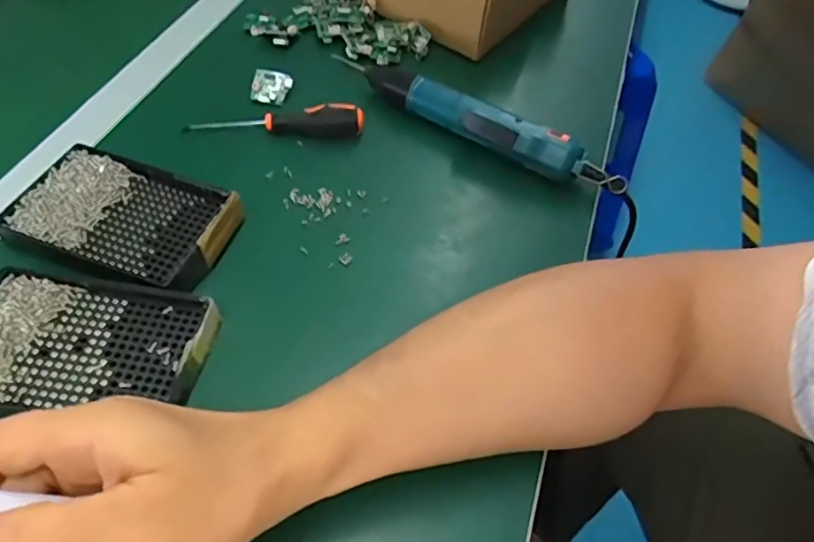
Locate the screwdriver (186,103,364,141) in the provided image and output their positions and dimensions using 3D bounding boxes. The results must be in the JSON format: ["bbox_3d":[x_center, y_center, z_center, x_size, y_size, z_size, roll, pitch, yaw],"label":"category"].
[{"bbox_3d":[-0.110,-0.122,0.480,0.146,0.020,0.023,-2,54,-6],"label":"screwdriver"}]

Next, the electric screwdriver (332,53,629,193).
[{"bbox_3d":[0.051,-0.128,0.476,0.261,0.030,0.029,33,58,19],"label":"electric screwdriver"}]

